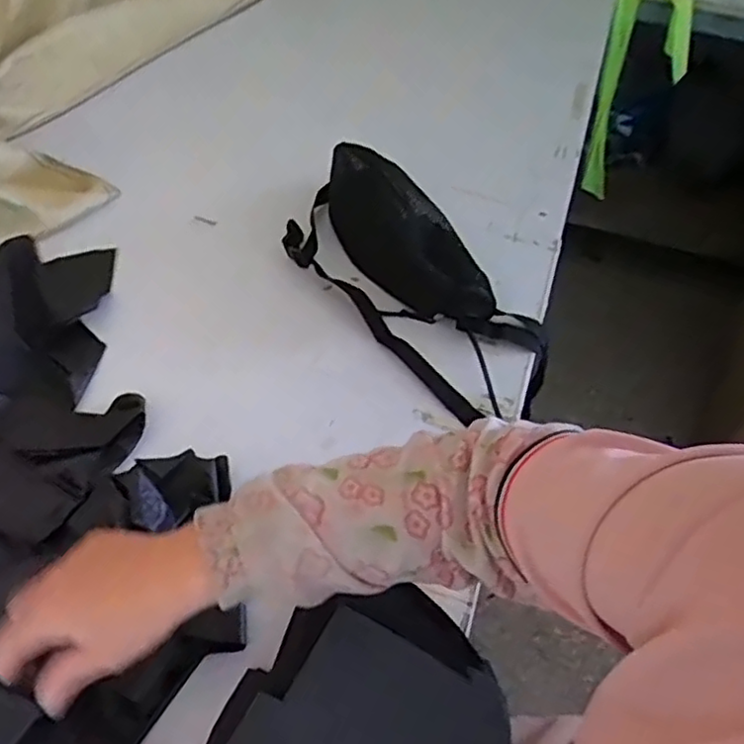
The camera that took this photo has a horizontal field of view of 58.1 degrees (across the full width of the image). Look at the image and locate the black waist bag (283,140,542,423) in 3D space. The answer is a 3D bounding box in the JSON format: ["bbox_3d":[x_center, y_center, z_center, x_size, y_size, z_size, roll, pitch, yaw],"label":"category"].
[{"bbox_3d":[0.055,-0.103,0.756,0.165,0.111,0.374,-32,74,-24],"label":"black waist bag"}]

